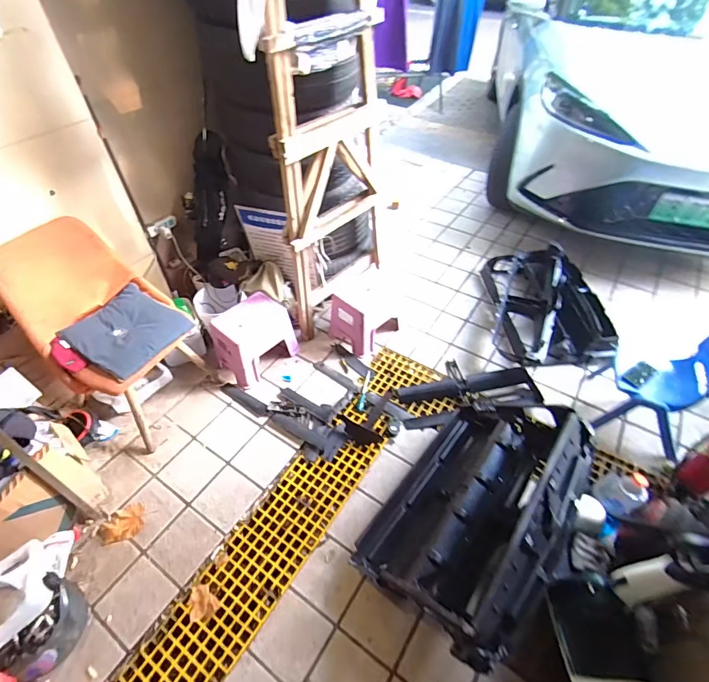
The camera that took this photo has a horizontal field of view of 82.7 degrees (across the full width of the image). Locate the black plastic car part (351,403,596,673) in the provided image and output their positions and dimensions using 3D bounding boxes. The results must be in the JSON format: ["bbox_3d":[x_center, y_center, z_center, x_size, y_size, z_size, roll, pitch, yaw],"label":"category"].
[{"bbox_3d":[0.411,0.531,1.337,0.534,0.373,0.767,33,55,28],"label":"black plastic car part"}]

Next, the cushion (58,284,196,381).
[{"bbox_3d":[-0.917,-0.044,1.634,0.355,0.036,0.364,27,51,14],"label":"cushion"}]

